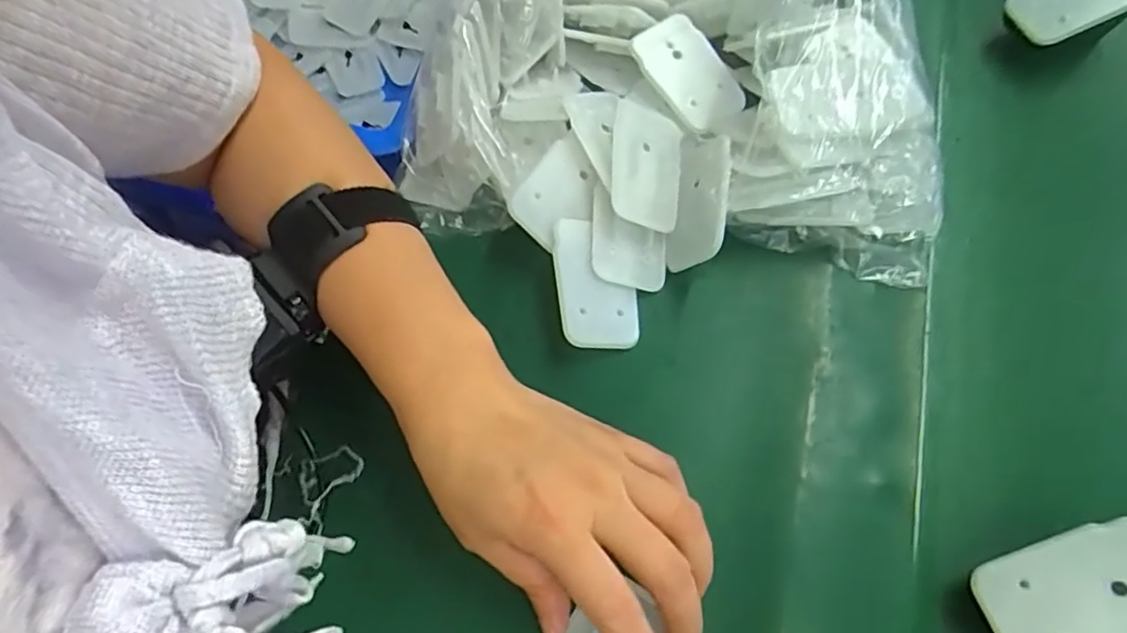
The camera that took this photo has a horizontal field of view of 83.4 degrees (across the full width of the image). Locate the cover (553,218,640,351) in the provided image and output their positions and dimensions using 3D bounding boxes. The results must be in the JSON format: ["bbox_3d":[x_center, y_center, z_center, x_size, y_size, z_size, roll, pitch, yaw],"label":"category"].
[{"bbox_3d":[0.017,-0.017,0.320,0.041,0.004,0.067,0,74,-19],"label":"cover"}]

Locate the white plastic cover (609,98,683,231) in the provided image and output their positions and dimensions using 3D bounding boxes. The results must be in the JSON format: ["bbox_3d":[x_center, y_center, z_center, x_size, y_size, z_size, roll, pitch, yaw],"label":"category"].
[{"bbox_3d":[0.044,-0.080,0.334,0.037,0.006,0.066,8,79,-7],"label":"white plastic cover"}]

